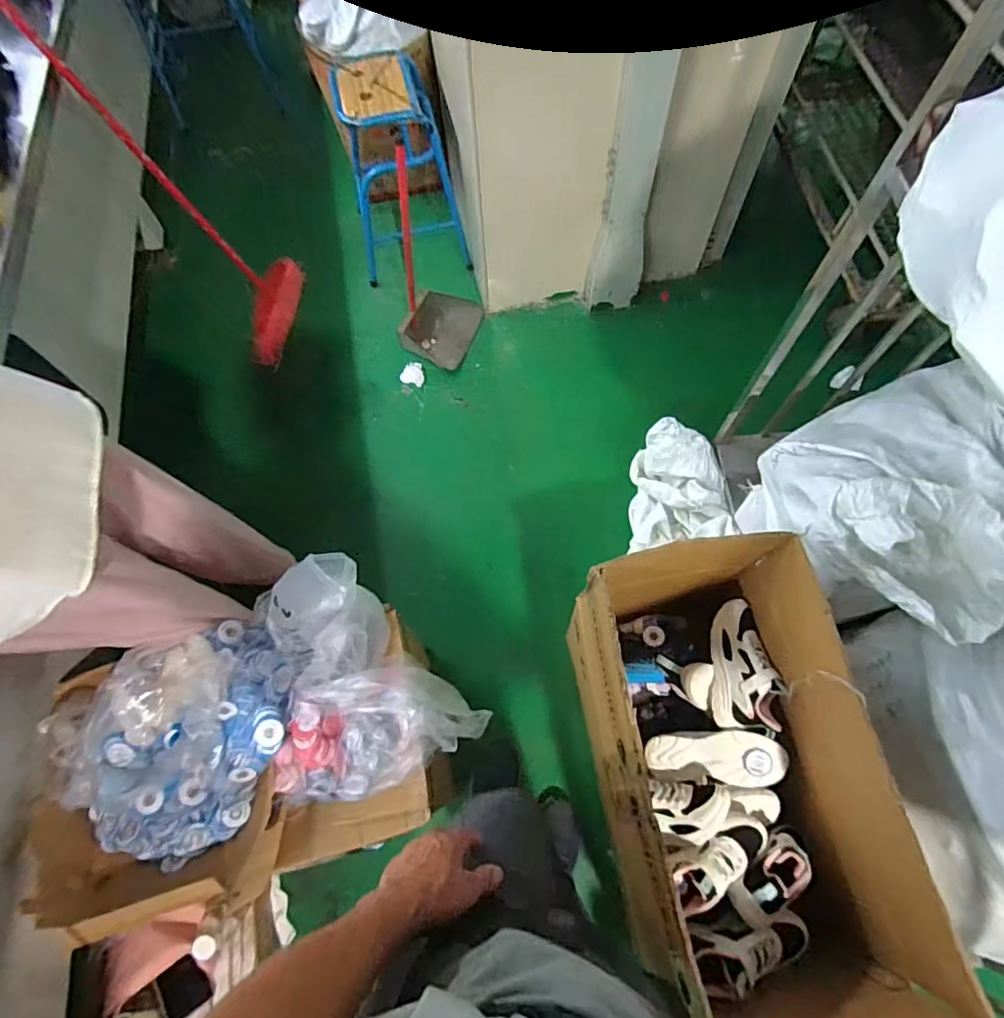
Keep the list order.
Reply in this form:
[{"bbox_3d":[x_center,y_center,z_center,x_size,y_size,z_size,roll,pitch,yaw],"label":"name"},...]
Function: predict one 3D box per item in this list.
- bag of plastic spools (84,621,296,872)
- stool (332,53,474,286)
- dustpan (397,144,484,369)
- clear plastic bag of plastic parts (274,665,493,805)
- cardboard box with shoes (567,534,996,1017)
[{"bbox_3d":[-0.572,0.402,0.979,0.321,0.132,0.419,24,69,12],"label":"bag of plastic spools"},{"bbox_3d":[-0.326,-1.025,1.684,0.328,0.479,0.392,-16,66,-5],"label":"stool"},{"bbox_3d":[-0.196,-0.682,1.526,0.211,0.517,0.262,23,68,12],"label":"dustpan"},{"bbox_3d":[-0.222,0.398,0.988,0.376,0.101,0.199,-11,66,-3],"label":"clear plastic bag of plastic parts"},{"bbox_3d":[0.371,0.442,0.954,0.372,0.406,0.650,-9,66,-2],"label":"cardboard box with shoes"}]

